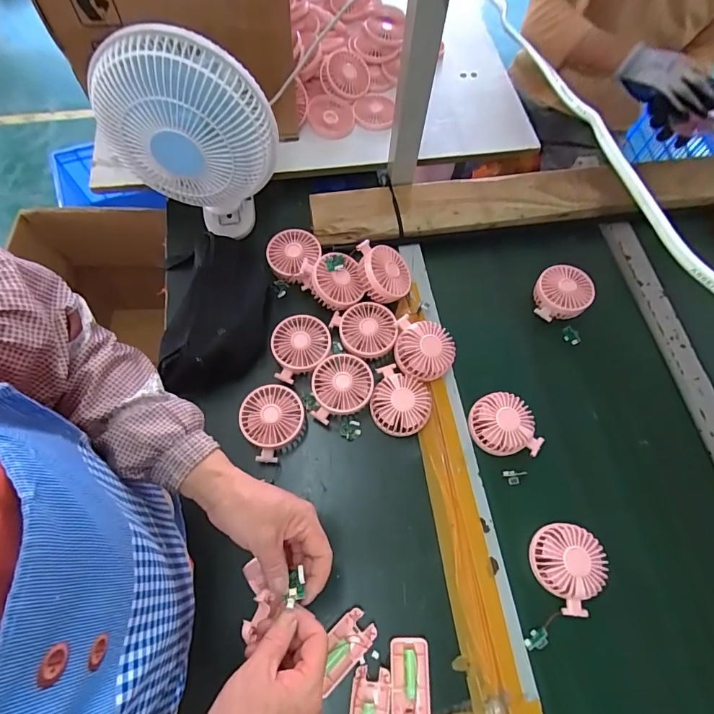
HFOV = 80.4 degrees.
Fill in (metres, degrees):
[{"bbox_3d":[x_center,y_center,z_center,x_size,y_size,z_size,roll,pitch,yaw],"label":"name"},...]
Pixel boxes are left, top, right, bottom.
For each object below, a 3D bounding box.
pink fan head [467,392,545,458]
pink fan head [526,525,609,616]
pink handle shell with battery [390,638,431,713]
[{"bbox_3d":[0.213,0.097,0.605,0.094,0.033,0.081,0,66,-2],"label":"pink fan head"},{"bbox_3d":[0.271,0.265,0.540,0.084,0.038,0.092,1,66,-2],"label":"pink fan head"},{"bbox_3d":[0.064,0.393,0.504,0.046,0.012,0.096,1,66,-2],"label":"pink handle shell with battery"}]

